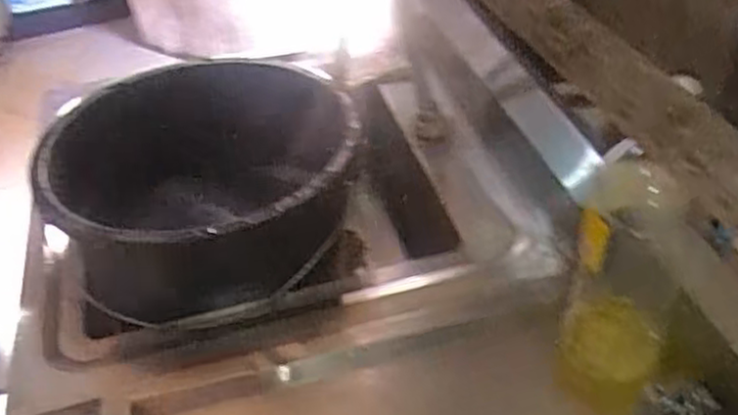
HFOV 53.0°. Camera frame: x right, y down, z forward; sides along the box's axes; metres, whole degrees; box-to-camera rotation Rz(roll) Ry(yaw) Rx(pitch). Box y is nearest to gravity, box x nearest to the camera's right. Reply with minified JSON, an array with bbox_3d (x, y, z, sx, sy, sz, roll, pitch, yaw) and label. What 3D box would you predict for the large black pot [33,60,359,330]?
[{"bbox_3d":[-0.182,-0.013,0.868,0.309,0.210,0.339,-4,40,4],"label":"large black pot"}]

